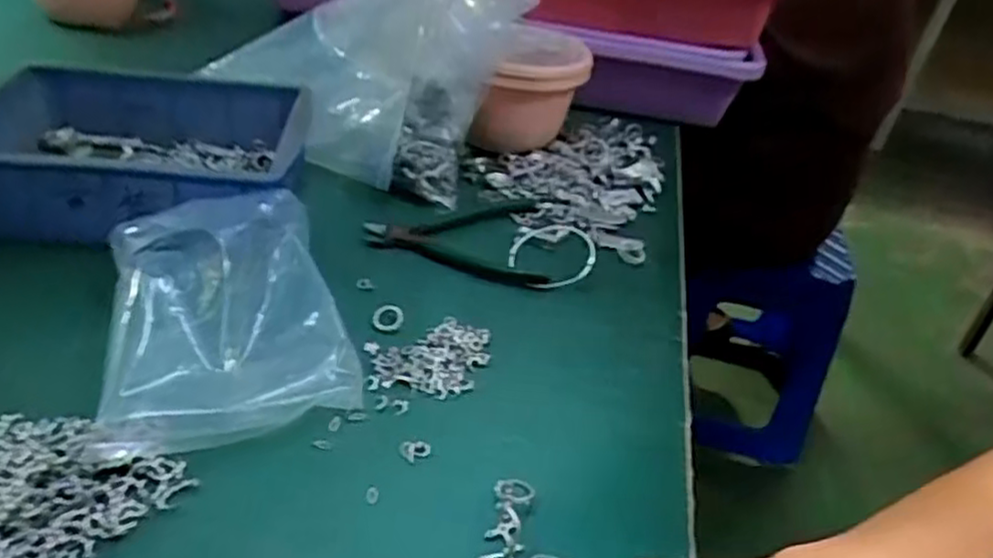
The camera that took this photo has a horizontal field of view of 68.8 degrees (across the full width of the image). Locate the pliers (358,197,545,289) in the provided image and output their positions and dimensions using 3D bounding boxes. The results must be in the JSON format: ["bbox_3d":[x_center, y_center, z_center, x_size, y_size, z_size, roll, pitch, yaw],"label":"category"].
[{"bbox_3d":[-0.034,-0.031,0.565,0.135,0.023,0.103,3,35,-6],"label":"pliers"}]

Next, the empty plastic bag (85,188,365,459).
[{"bbox_3d":[-0.161,0.018,0.440,0.139,0.064,0.175,-6,37,-18],"label":"empty plastic bag"}]

